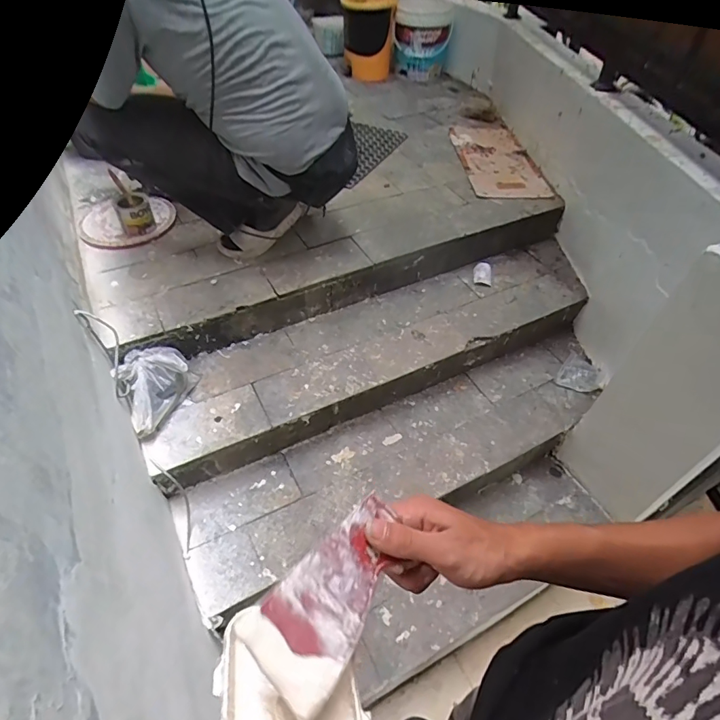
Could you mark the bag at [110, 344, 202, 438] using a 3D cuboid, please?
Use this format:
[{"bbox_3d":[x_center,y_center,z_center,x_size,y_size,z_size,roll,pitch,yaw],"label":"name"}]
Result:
[{"bbox_3d":[-0.480,0.060,1.098,0.179,0.113,0.189,-27,53,-24],"label":"bag"}]

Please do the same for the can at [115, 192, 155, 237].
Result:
[{"bbox_3d":[-0.653,-0.417,1.327,0.082,0.101,0.082,1,47,-1],"label":"can"}]

